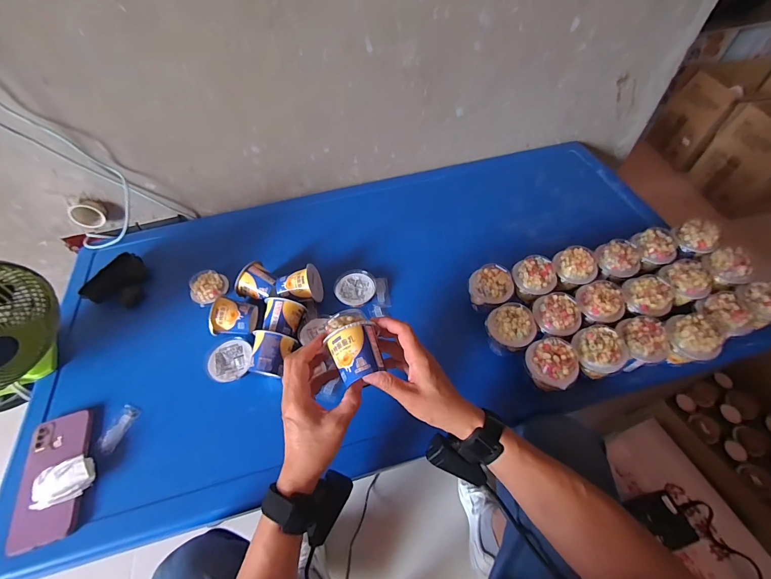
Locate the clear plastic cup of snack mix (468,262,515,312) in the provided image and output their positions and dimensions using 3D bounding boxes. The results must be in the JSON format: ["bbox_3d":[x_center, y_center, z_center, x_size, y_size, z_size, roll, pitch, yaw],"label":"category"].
[{"bbox_3d":[0.168,0.008,0.569,0.065,0.076,0.062,-1,54,2],"label":"clear plastic cup of snack mix"}]

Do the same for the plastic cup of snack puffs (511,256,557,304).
[{"bbox_3d":[0.242,-0.007,0.580,0.065,0.078,0.063,-1,54,2],"label":"plastic cup of snack puffs"}]

